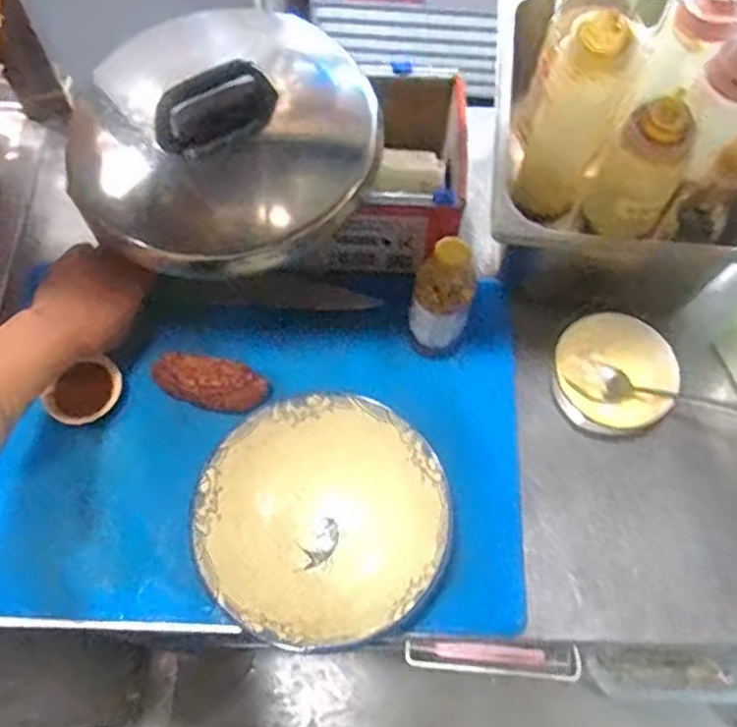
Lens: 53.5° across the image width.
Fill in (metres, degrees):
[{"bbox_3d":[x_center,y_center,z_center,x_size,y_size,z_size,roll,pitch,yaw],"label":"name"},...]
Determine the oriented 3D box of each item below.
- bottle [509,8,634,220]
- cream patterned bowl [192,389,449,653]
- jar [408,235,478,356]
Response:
[{"bbox_3d":[0.198,-0.245,0.708,0.073,0.231,0.080,20,68,8],"label":"bottle"},{"bbox_3d":[-0.037,0.131,0.606,0.187,0.087,0.189,0,66,0],"label":"cream patterned bowl"},{"bbox_3d":[0.064,-0.051,0.647,0.049,0.145,0.047,0,66,0],"label":"jar"}]

